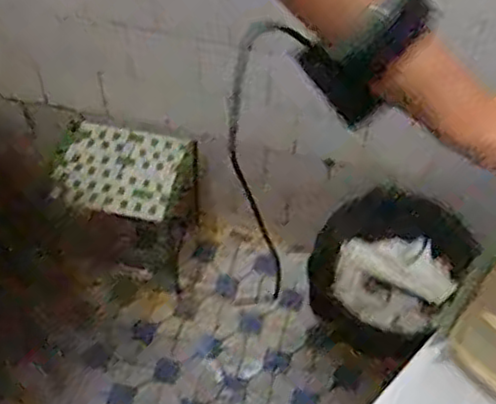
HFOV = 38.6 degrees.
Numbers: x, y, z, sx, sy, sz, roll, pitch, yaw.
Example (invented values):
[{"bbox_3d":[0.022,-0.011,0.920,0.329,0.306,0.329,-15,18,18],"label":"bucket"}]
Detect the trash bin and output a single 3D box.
[{"bbox_3d":[0.217,0.116,1.159,0.233,0.223,0.197,38,64,23],"label":"trash bin"}]

